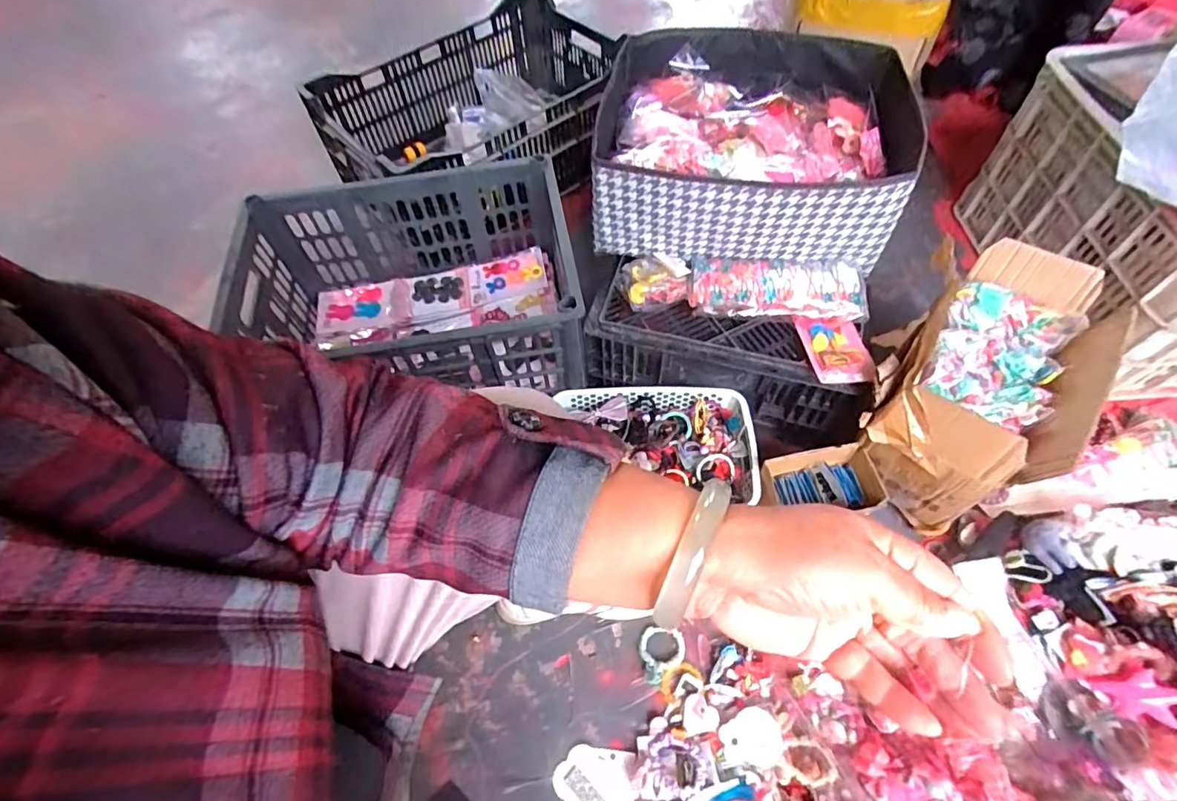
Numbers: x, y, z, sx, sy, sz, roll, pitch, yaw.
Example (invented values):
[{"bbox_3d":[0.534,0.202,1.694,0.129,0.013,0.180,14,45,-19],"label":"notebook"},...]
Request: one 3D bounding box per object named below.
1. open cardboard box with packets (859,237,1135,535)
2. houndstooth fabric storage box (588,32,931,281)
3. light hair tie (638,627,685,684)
[{"bbox_3d":[0.516,-0.036,0.705,0.203,0.168,0.338,31,65,20],"label":"open cardboard box with packets"},{"bbox_3d":[0.233,-0.388,0.800,0.409,0.144,0.387,7,60,8],"label":"houndstooth fabric storage box"},{"bbox_3d":[0.097,0.331,0.699,0.060,0.017,0.065,-1,59,2],"label":"light hair tie"}]

